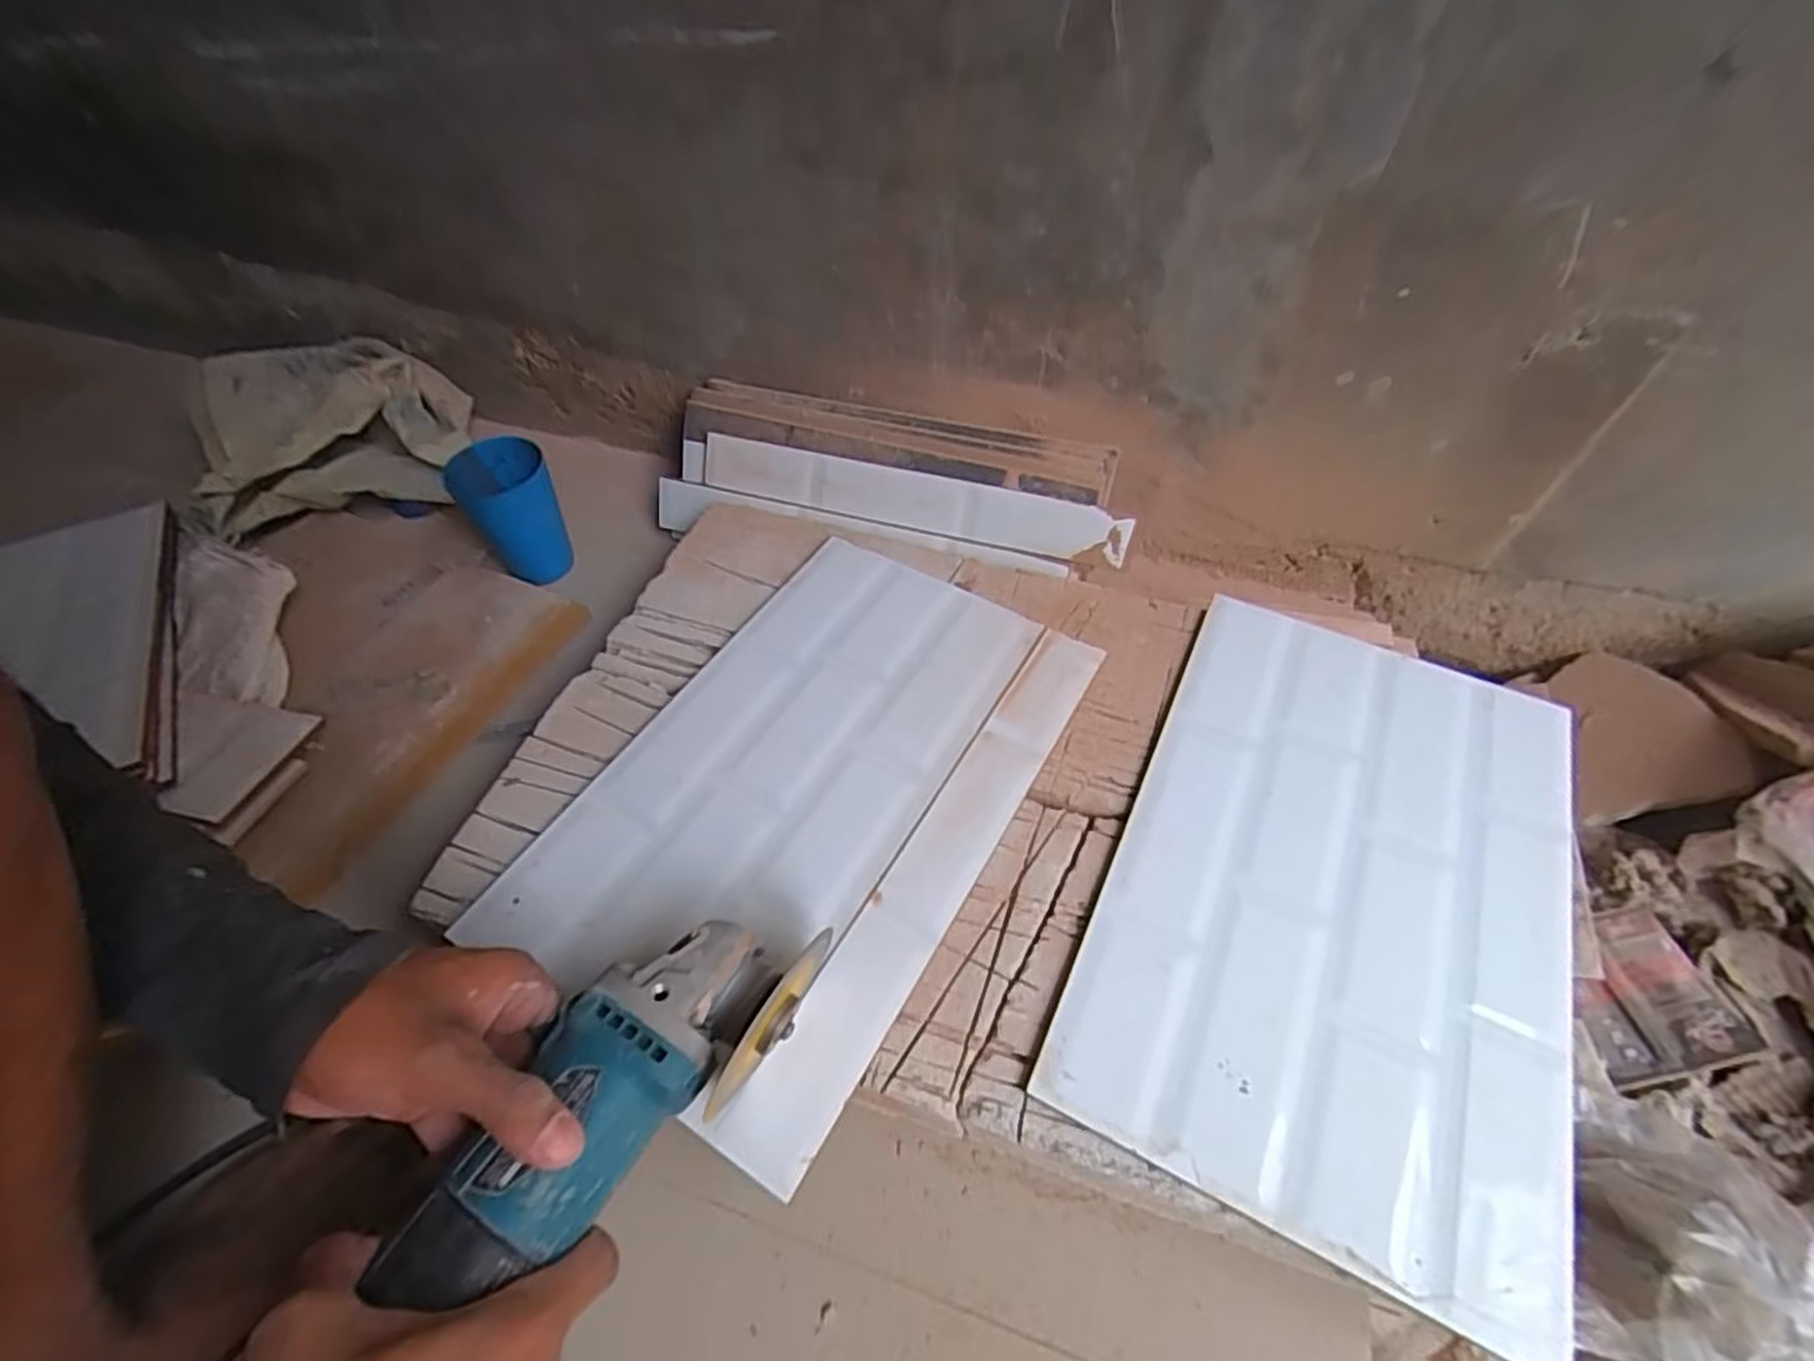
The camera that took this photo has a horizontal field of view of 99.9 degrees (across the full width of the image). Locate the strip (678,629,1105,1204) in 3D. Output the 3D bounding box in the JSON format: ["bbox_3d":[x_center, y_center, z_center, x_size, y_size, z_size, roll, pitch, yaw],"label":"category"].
[{"bbox_3d":[0.020,0.109,0.473,0.053,0.006,0.386,29,60,15],"label":"strip"}]

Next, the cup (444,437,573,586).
[{"bbox_3d":[-0.352,-0.147,0.688,0.080,0.109,0.077,-27,57,-19],"label":"cup"}]

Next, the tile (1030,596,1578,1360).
[{"bbox_3d":[0.262,0.123,0.461,0.246,0.007,0.384,21,58,16],"label":"tile"}]

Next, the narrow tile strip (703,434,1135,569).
[{"bbox_3d":[0.000,-0.161,0.675,0.384,0.051,0.013,13,20,9],"label":"narrow tile strip"}]

